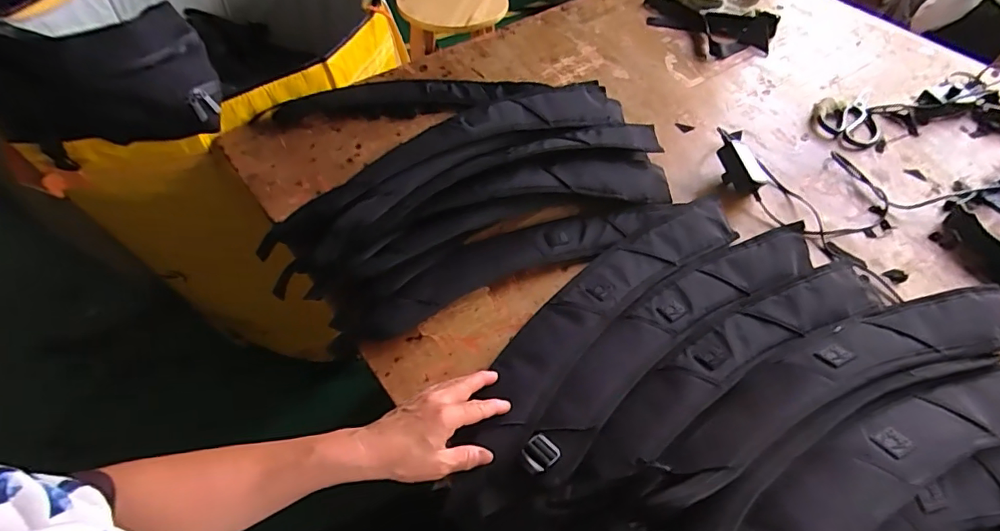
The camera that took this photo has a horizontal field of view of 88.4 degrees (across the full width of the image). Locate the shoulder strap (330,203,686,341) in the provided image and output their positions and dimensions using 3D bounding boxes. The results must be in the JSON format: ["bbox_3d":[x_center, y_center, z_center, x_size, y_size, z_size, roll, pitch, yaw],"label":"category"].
[{"bbox_3d":[0.013,-0.013,0.619,0.418,0.025,0.074,-21,55,-17],"label":"shoulder strap"}]

